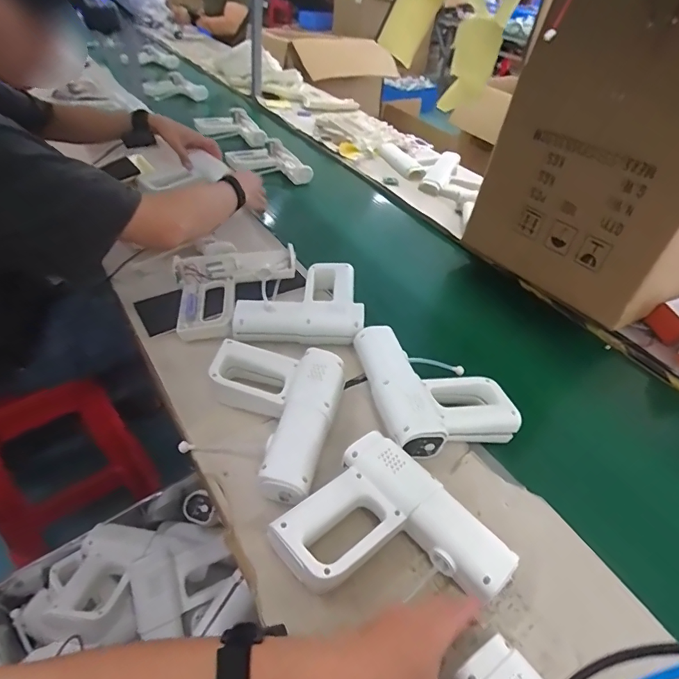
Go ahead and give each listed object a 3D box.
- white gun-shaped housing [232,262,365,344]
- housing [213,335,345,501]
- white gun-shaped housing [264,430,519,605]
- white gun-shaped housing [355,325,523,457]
[{"bbox_3d":[-0.068,-0.070,0.755,0.206,0.048,0.190,2,43,-6],"label":"white gun-shaped housing"},{"bbox_3d":[-0.101,0.092,0.582,0.184,0.064,0.214,13,43,6],"label":"housing"},{"bbox_3d":[0.053,0.223,0.463,0.168,0.066,0.202,-32,55,-34],"label":"white gun-shaped housing"},{"bbox_3d":[0.132,0.064,0.644,0.188,0.062,0.210,-7,44,-14],"label":"white gun-shaped housing"}]

